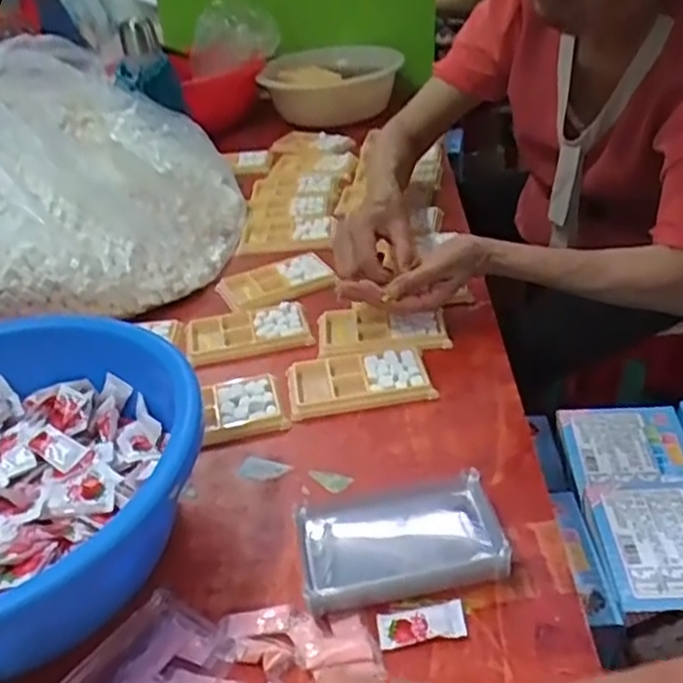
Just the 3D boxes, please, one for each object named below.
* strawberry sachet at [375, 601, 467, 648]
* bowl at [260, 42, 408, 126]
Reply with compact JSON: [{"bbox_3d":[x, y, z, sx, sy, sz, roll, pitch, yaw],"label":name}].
[{"bbox_3d":[0.053,0.185,0.468,0.057,0.008,0.024,-5,34,-1],"label":"strawberry sachet"},{"bbox_3d":[-0.013,-0.509,1.383,0.252,0.107,0.253,1,35,8],"label":"bowl"}]

